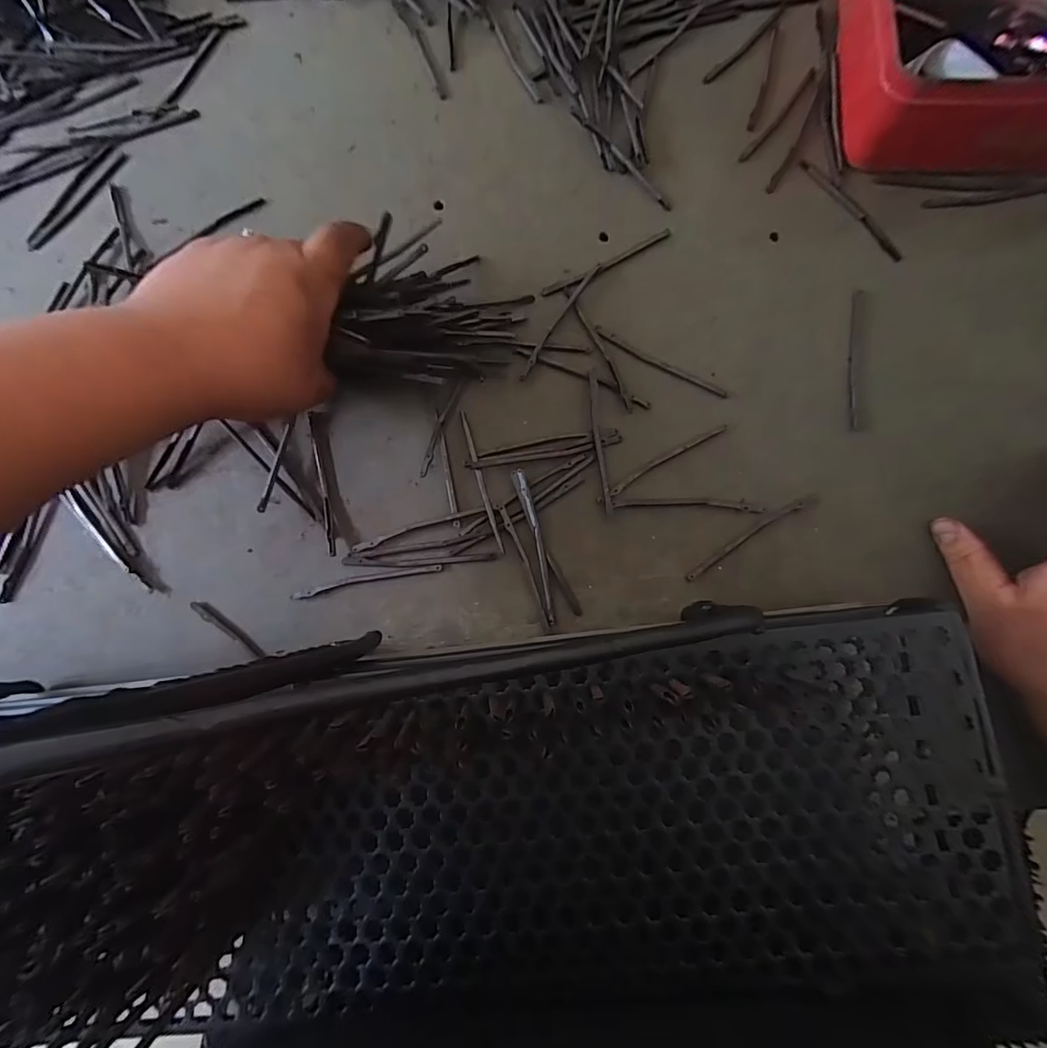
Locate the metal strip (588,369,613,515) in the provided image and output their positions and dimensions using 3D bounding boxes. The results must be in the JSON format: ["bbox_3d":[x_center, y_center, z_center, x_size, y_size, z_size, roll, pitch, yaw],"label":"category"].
[{"bbox_3d":[0.049,-0.053,0.314,0.006,0.006,0.093,-6,82,1],"label":"metal strip"}]

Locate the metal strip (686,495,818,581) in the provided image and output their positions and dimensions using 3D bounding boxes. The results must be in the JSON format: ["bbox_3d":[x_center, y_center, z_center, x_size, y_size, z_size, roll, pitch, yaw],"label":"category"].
[{"bbox_3d":[0.142,0.007,0.309,0.095,0.004,0.009,-32,82,-3],"label":"metal strip"}]

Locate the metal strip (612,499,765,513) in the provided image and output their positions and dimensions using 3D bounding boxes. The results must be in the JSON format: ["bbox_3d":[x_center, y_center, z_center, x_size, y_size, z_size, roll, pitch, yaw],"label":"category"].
[{"bbox_3d":[0.105,-0.013,0.312,0.095,0.004,0.007,2,82,2],"label":"metal strip"}]

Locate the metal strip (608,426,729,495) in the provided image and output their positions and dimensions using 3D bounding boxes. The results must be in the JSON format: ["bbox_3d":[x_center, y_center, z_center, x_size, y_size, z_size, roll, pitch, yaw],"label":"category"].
[{"bbox_3d":[0.092,-0.042,0.316,0.086,0.004,0.007,-31,82,-2],"label":"metal strip"}]

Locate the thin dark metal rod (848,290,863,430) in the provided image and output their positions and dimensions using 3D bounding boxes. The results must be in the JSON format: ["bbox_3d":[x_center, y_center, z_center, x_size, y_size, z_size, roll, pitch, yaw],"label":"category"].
[{"bbox_3d":[0.215,-0.108,0.318,0.007,0.004,0.093,6,82,3],"label":"thin dark metal rod"}]

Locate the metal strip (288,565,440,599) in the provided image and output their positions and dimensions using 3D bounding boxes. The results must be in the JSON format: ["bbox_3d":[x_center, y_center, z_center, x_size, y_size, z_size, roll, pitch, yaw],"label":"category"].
[{"bbox_3d":[-0.100,0.035,0.313,0.096,0.004,0.008,-12,82,0],"label":"metal strip"}]

